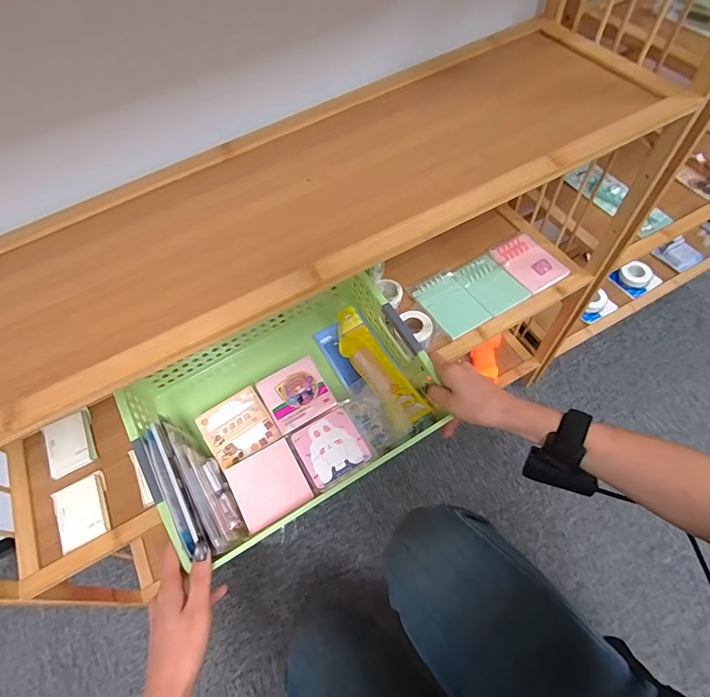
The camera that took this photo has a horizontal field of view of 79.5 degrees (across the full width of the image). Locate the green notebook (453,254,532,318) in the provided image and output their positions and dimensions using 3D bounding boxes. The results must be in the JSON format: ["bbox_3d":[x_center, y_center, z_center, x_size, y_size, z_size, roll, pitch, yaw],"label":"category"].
[{"bbox_3d":[0.216,-0.103,0.674,0.076,0.005,0.102,-30,64,-13],"label":"green notebook"}]

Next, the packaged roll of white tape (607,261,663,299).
[{"bbox_3d":[0.670,-0.169,1.020,0.106,0.032,0.079,-27,61,-11],"label":"packaged roll of white tape"}]

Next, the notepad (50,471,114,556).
[{"bbox_3d":[-0.342,0.203,0.535,0.058,0.011,0.085,-27,63,-12],"label":"notepad"}]

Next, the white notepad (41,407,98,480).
[{"bbox_3d":[-0.391,0.128,0.581,0.057,0.014,0.082,-25,63,-11],"label":"white notepad"}]

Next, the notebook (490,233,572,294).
[{"bbox_3d":[0.281,-0.139,0.687,0.074,0.010,0.107,-28,63,-12],"label":"notebook"}]

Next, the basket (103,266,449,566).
[{"bbox_3d":[-0.084,0.066,0.537,0.333,0.097,0.249,-30,64,-13],"label":"basket"}]

